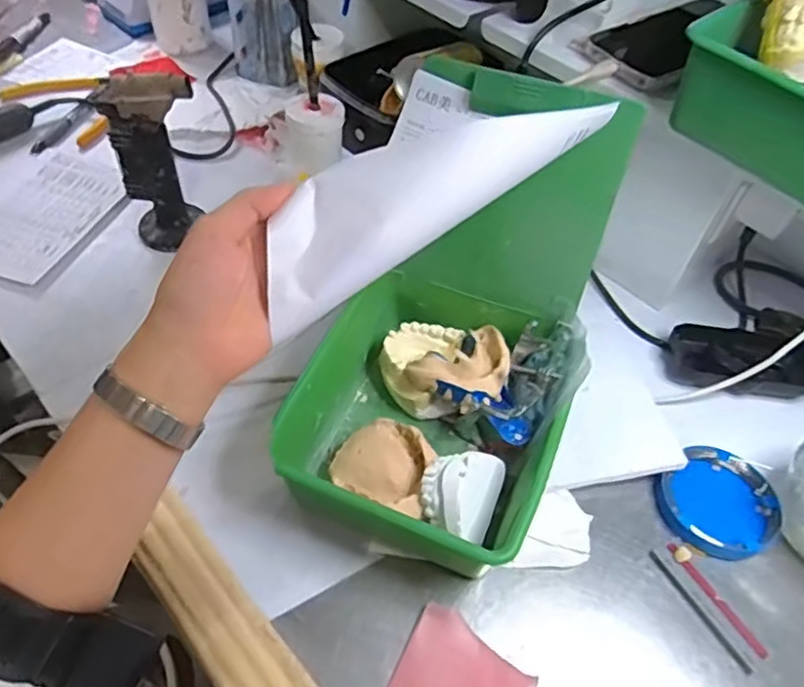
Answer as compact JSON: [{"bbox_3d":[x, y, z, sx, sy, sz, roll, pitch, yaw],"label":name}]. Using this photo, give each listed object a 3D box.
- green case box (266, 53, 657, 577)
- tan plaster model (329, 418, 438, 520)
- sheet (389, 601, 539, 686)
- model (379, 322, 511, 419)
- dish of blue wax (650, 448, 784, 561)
[{"bbox_3d":[0.033,-0.014,0.398,0.157,0.199,0.224,20,53,11],"label":"green case box"},{"bbox_3d":[-0.009,0.081,0.429,0.065,0.028,0.057,23,54,13],"label":"tan plaster model"},{"bbox_3d":[0.036,0.189,0.362,0.073,0.004,0.056,25,57,14],"label":"sheet"},{"bbox_3d":[0.029,0.015,0.463,0.087,0.045,0.069,12,52,5],"label":"model"},{"bbox_3d":[0.215,0.108,0.437,0.075,0.016,0.073,2,52,-3],"label":"dish of blue wax"}]

